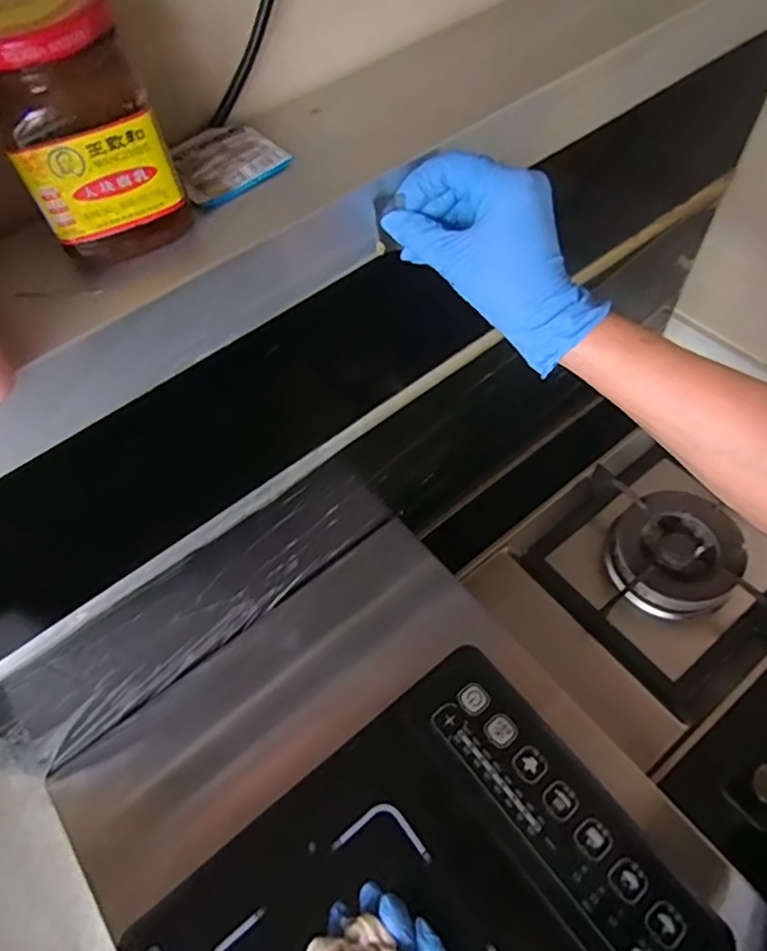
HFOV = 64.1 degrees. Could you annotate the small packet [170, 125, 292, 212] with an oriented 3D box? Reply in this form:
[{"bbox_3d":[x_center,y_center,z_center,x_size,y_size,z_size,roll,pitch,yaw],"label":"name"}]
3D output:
[{"bbox_3d":[-0.095,-0.188,0.365,0.065,0.014,0.050,-38,61,-19],"label":"small packet"}]

